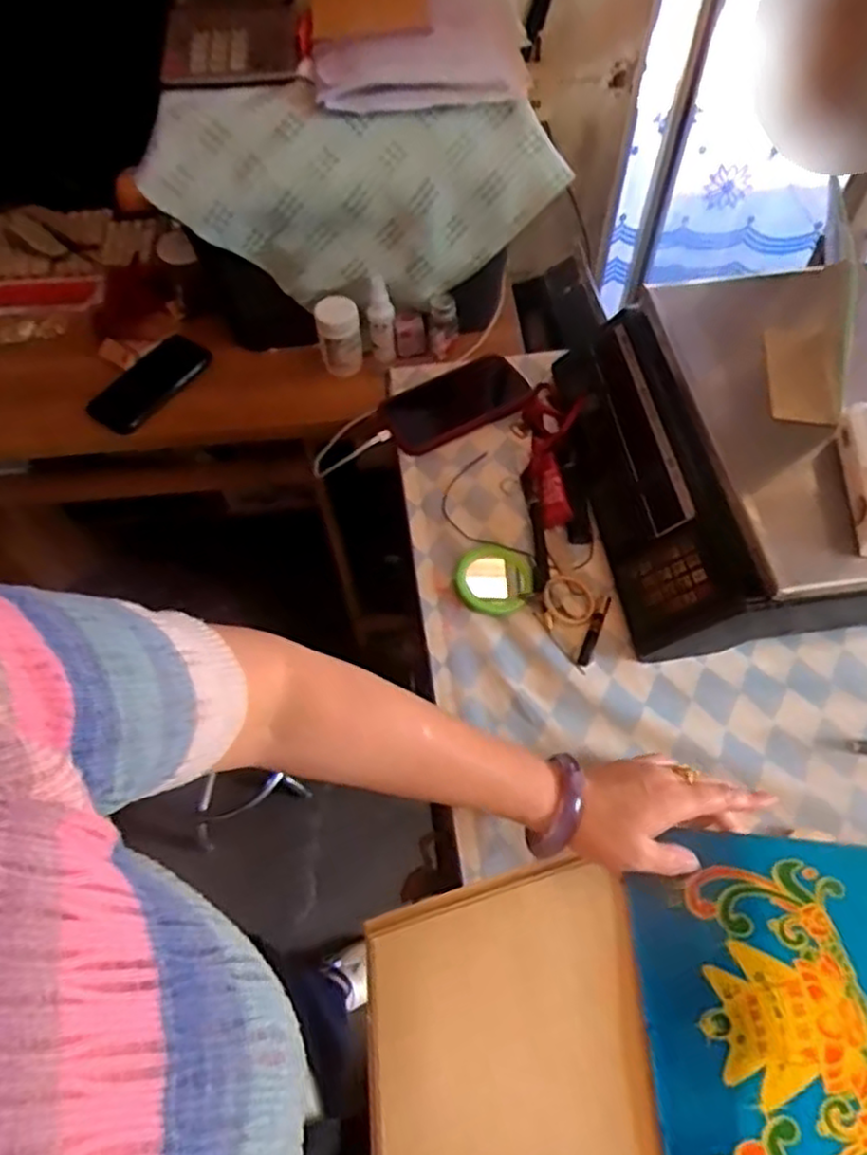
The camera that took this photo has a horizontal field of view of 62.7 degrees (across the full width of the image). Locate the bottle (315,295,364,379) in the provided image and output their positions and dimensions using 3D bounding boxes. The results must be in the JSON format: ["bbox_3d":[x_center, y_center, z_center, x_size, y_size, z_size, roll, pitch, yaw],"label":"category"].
[{"bbox_3d":[-0.122,-0.314,0.933,0.055,0.080,0.059,-7,59,-3],"label":"bottle"}]

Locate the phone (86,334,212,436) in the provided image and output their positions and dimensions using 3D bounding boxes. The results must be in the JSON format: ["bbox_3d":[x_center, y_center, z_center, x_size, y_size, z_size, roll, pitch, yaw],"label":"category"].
[{"bbox_3d":[-0.381,-0.263,0.961,0.085,0.014,0.167,33,69,14],"label":"phone"}]

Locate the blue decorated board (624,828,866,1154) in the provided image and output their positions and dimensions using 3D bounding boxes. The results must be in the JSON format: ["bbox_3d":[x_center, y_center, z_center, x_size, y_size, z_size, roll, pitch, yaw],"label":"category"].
[{"bbox_3d":[0.222,0.271,0.426,0.182,0.011,0.219,-12,57,15],"label":"blue decorated board"}]

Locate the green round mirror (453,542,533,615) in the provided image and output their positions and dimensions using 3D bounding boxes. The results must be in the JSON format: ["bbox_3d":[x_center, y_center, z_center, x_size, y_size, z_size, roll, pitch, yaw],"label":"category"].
[{"bbox_3d":[0.054,-0.001,0.638,0.066,0.017,0.070,-1,59,1],"label":"green round mirror"}]

